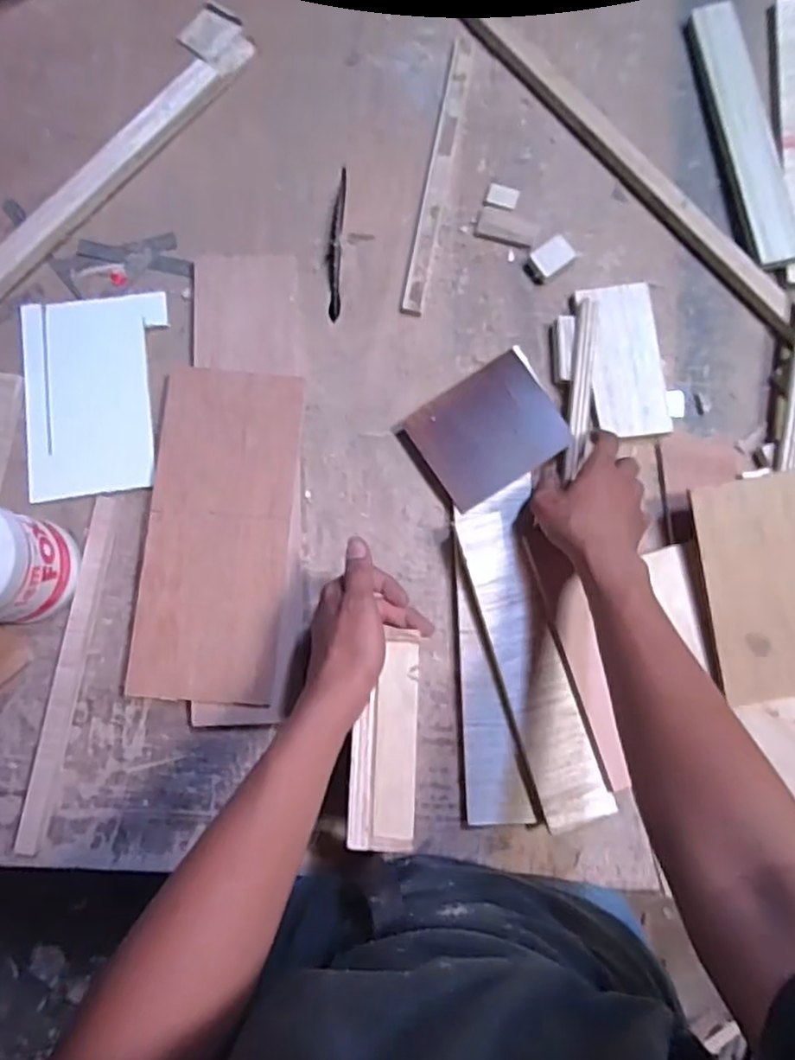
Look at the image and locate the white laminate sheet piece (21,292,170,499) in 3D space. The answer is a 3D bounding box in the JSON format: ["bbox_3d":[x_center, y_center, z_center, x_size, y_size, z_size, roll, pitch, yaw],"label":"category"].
[{"bbox_3d":[-0.295,-0.132,0.636,0.132,0.010,0.193,-5,82,-1],"label":"white laminate sheet piece"}]

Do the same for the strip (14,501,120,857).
[{"bbox_3d":[-0.297,0.125,0.592,0.020,0.017,0.312,10,82,1],"label":"strip"}]

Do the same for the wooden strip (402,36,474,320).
[{"bbox_3d":[0.043,-0.370,0.676,0.023,0.010,0.309,11,82,1],"label":"wooden strip"}]

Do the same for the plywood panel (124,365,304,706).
[{"bbox_3d":[-0.166,0.001,0.602,0.129,0.009,0.304,5,83,-1],"label":"plywood panel"}]

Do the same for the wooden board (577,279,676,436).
[{"bbox_3d":[0.223,-0.168,0.644,0.070,0.016,0.151,-6,82,-1],"label":"wooden board"}]

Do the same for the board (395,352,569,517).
[{"bbox_3d":[0.088,-0.097,0.628,0.132,0.013,0.109,-33,88,2],"label":"board"}]

